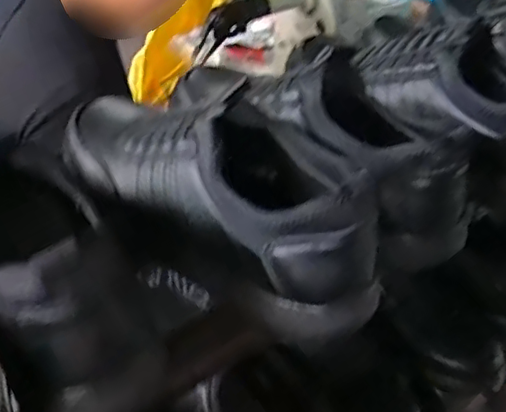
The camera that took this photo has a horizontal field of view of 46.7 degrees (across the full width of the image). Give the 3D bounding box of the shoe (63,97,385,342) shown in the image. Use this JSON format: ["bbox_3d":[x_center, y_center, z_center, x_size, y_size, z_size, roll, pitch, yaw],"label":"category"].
[{"bbox_3d":[-0.029,-0.022,0.374,0.248,0.097,0.088,32,46,29],"label":"shoe"}]

